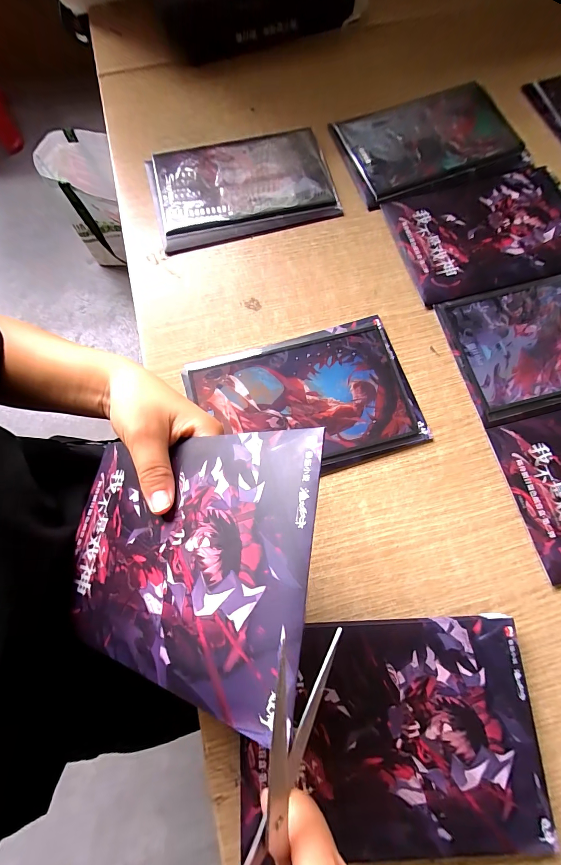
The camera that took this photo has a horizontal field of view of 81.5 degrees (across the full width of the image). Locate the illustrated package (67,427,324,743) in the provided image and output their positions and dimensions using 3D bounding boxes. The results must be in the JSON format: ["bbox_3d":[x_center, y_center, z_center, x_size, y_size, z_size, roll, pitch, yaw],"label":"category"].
[{"bbox_3d":[-0.063,0.061,0.179,0.175,0.004,0.121,-5,66,33],"label":"illustrated package"}]

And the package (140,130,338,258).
[{"bbox_3d":[-0.040,-0.255,0.336,0.181,0.010,0.131,-14,75,-3],"label":"package"}]

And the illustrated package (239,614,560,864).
[{"bbox_3d":[0.069,0.191,0.211,0.183,0.025,0.124,-3,75,0],"label":"illustrated package"}]

